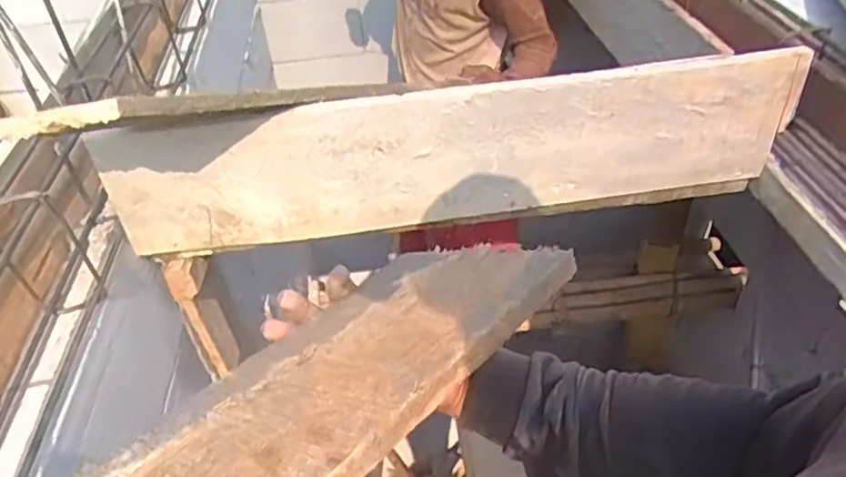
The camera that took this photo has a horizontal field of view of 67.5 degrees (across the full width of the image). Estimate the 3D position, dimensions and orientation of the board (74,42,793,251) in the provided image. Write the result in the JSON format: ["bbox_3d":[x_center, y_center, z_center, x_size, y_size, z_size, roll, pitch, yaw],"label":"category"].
[{"bbox_3d":[0.059,-0.099,0.787,0.836,0.200,0.038,-10,41,-5],"label":"board"}]

